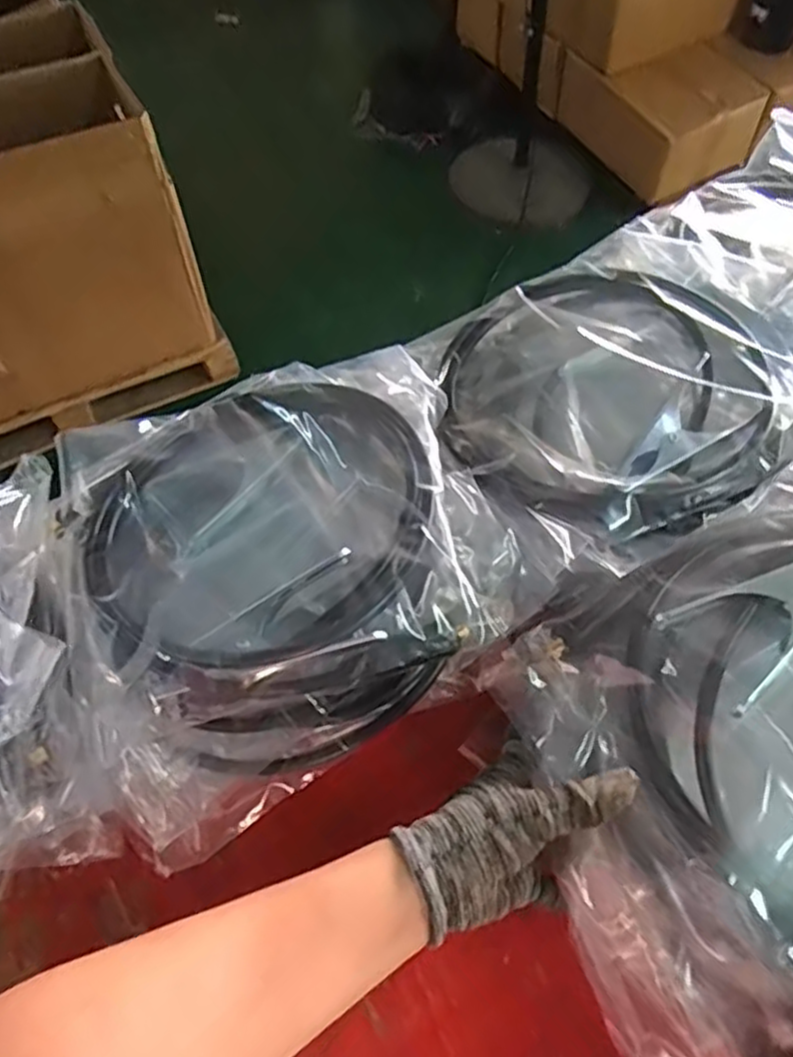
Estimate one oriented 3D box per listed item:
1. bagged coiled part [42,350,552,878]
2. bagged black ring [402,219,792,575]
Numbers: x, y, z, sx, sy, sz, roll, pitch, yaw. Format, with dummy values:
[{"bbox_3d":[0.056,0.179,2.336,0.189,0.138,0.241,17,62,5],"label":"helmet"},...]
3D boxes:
[{"bbox_3d":[-0.086,0.015,0.474,0.291,0.074,0.274,-25,62,-14],"label":"bagged coiled part"},{"bbox_3d":[0.164,-0.105,0.525,0.263,0.043,0.247,-27,62,-15],"label":"bagged black ring"}]

